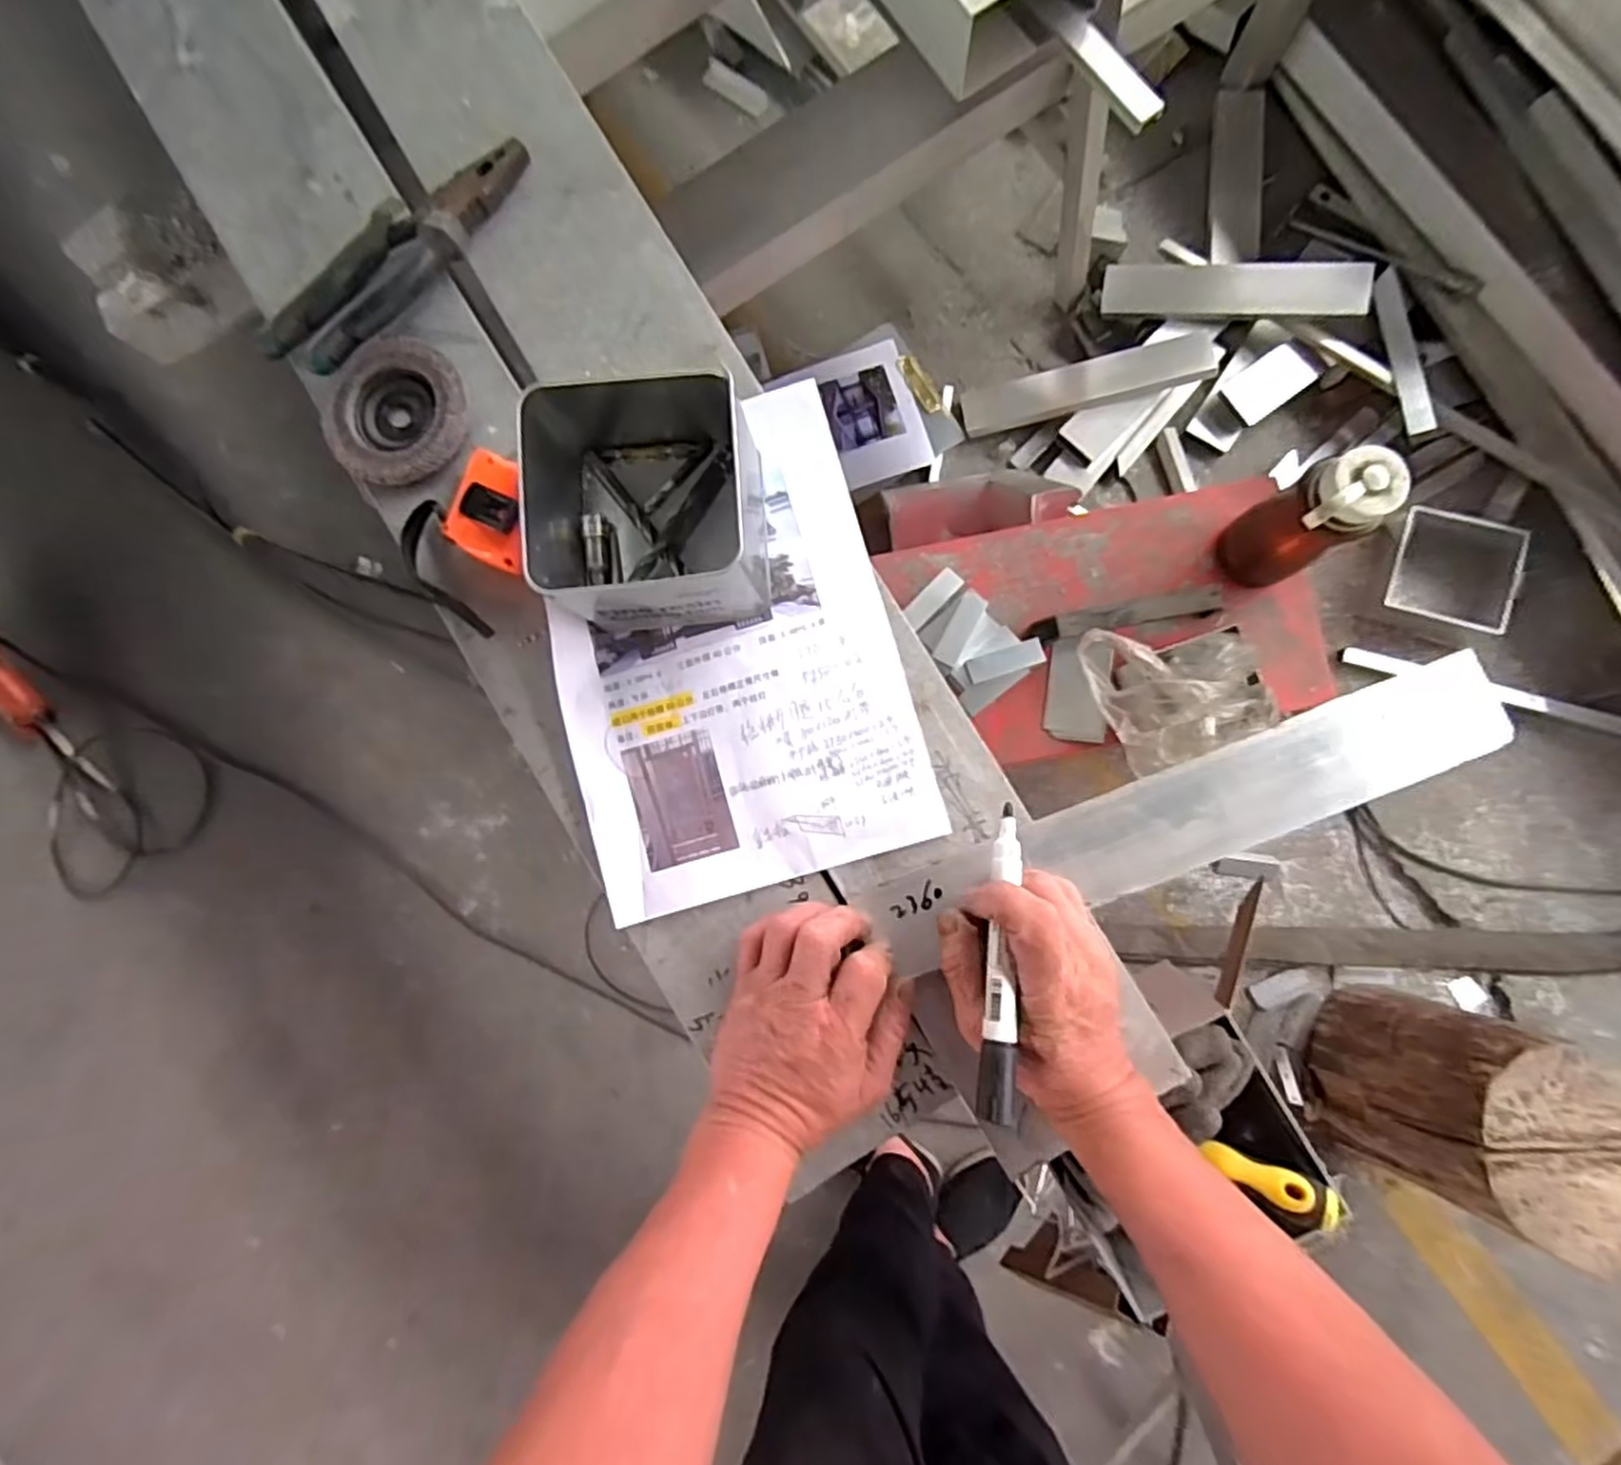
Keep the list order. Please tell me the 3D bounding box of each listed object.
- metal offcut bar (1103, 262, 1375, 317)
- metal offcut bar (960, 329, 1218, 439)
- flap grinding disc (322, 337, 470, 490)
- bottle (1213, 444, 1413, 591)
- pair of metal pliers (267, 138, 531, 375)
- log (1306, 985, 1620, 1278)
[{"bbox_3d":[0.616,-0.650,1.062,0.350,0.022,0.072,8,99,12],"label":"metal offcut bar"},{"bbox_3d":[0.419,-0.533,1.115,0.358,0.025,0.075,-10,95,16],"label":"metal offcut bar"},{"bbox_3d":[-0.267,-0.206,0.472,0.093,0.017,0.089,0,86,5],"label":"flap grinding disc"},{"bbox_3d":[0.442,-0.189,0.656,0.073,0.170,0.071,-44,83,0],"label":"bottle"},{"bbox_3d":[-0.267,-0.313,0.475,0.203,0.018,0.053,-43,84,1],"label":"pair of metal pliers"},{"bbox_3d":[0.779,0.451,0.869,0.202,0.288,0.225,28,89,6],"label":"log"}]

